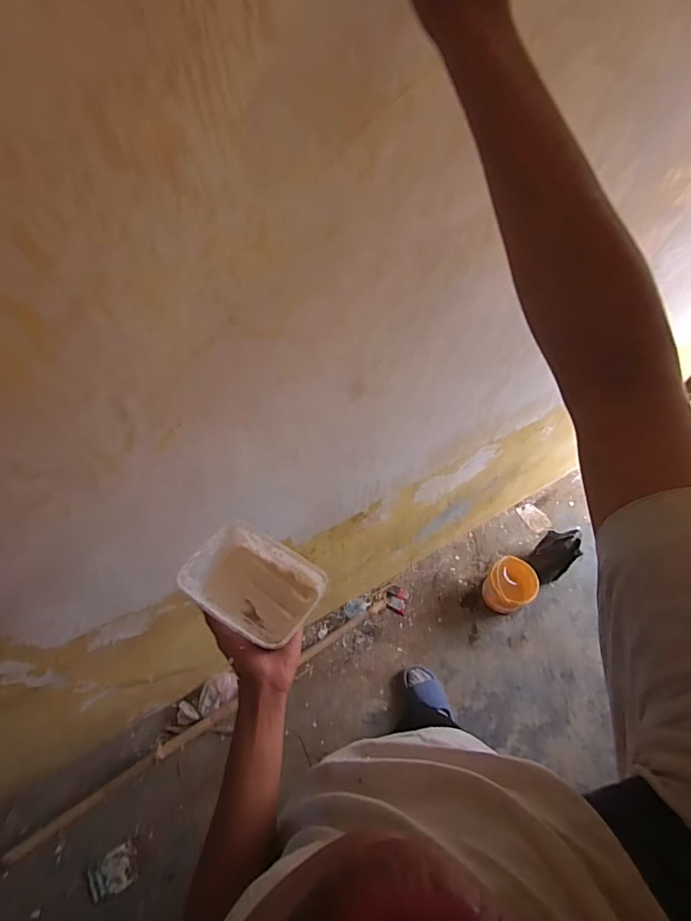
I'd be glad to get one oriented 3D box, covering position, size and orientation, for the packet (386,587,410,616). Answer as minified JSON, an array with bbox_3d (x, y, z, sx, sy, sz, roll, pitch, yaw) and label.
[{"bbox_3d":[0.190,0.510,1.674,0.079,0.010,0.095,16,58,12],"label":"packet"}]

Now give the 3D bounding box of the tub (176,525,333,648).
[{"bbox_3d":[-0.117,0.158,0.583,0.164,0.065,0.116,27,61,18],"label":"tub"}]

